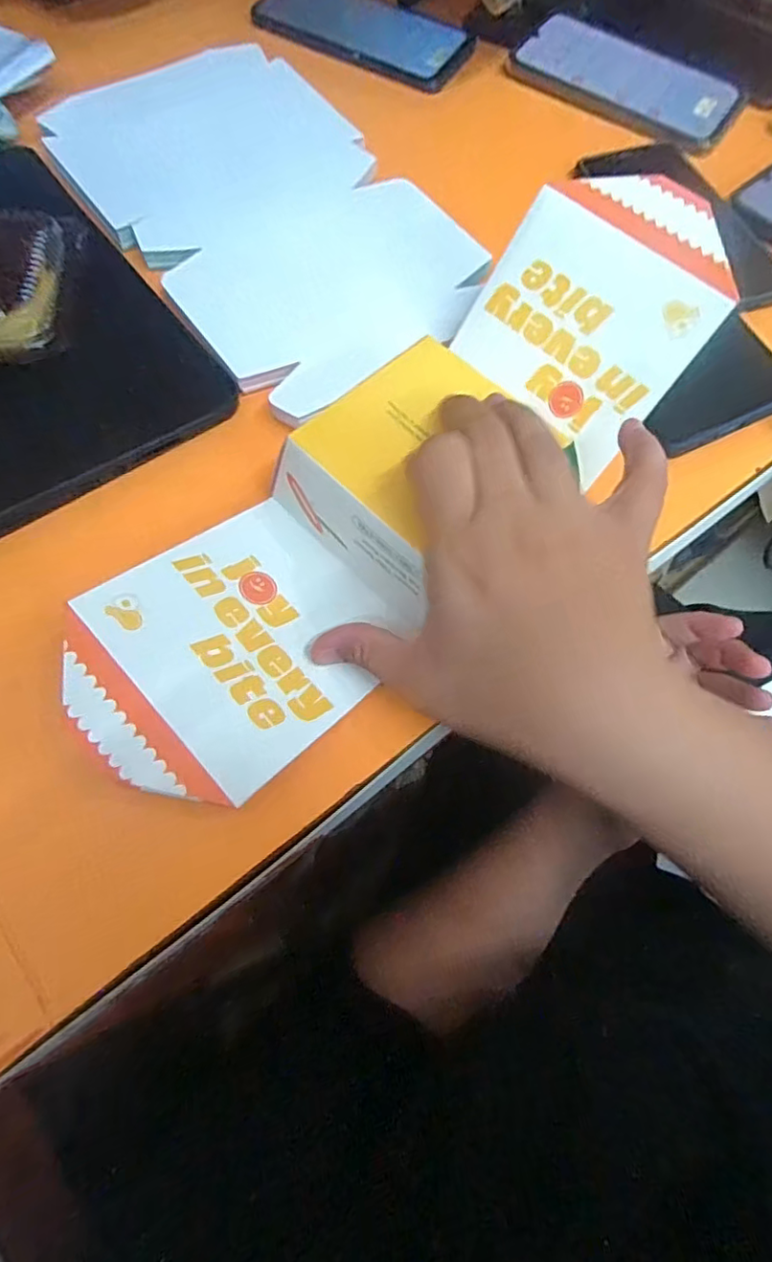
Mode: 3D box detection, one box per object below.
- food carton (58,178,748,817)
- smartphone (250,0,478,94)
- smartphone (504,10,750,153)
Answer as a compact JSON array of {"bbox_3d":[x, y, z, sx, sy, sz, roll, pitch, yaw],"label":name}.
[{"bbox_3d":[0.011,-0.066,0.275,0.331,0.060,0.103,-44,76,-7],"label":"food carton"},{"bbox_3d":[-0.017,-0.472,0.468,0.172,0.010,0.082,25,70,8],"label":"smartphone"},{"bbox_3d":[0.179,-0.413,0.449,0.165,0.015,0.068,36,72,11],"label":"smartphone"}]

